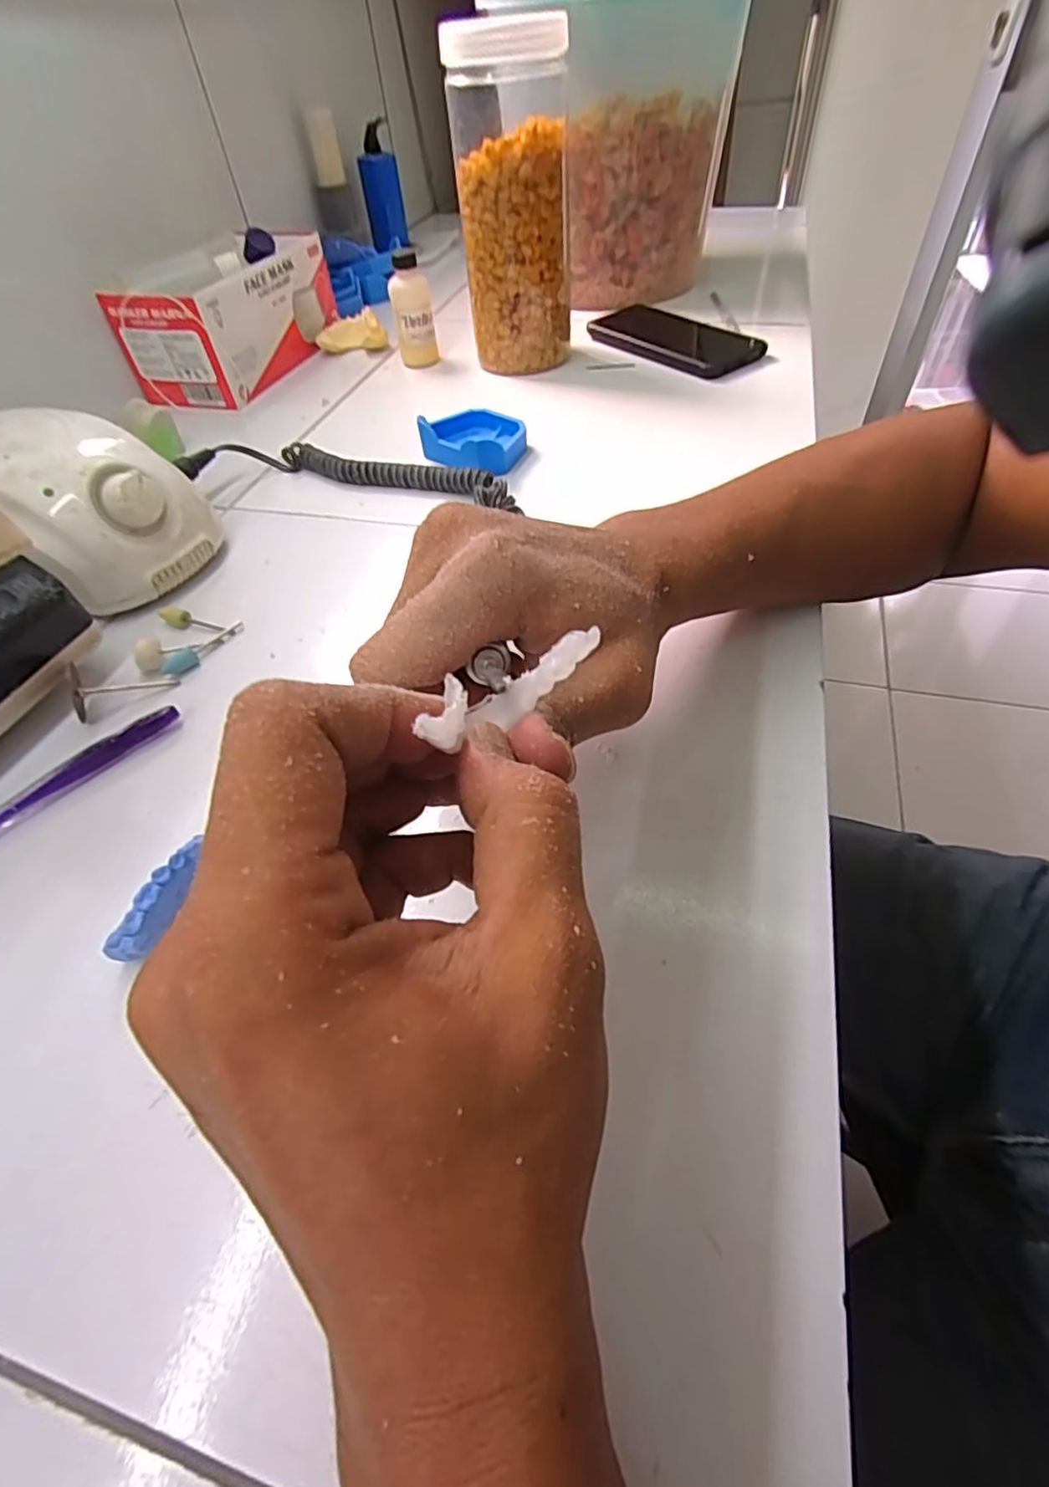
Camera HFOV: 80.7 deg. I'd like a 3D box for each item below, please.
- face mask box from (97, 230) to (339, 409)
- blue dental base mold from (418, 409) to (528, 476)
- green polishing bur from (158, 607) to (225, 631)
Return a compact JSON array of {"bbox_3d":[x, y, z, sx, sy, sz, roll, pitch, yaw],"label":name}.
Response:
[{"bbox_3d":[-0.275,-0.409,0.588,0.101,0.097,0.198,12,53,15],"label":"face mask box"},{"bbox_3d":[-0.034,-0.229,0.463,0.077,0.026,0.060,18,54,19],"label":"blue dental base mold"},{"bbox_3d":[-0.193,-0.071,0.355,0.042,0.007,0.010,16,54,18],"label":"green polishing bur"}]

